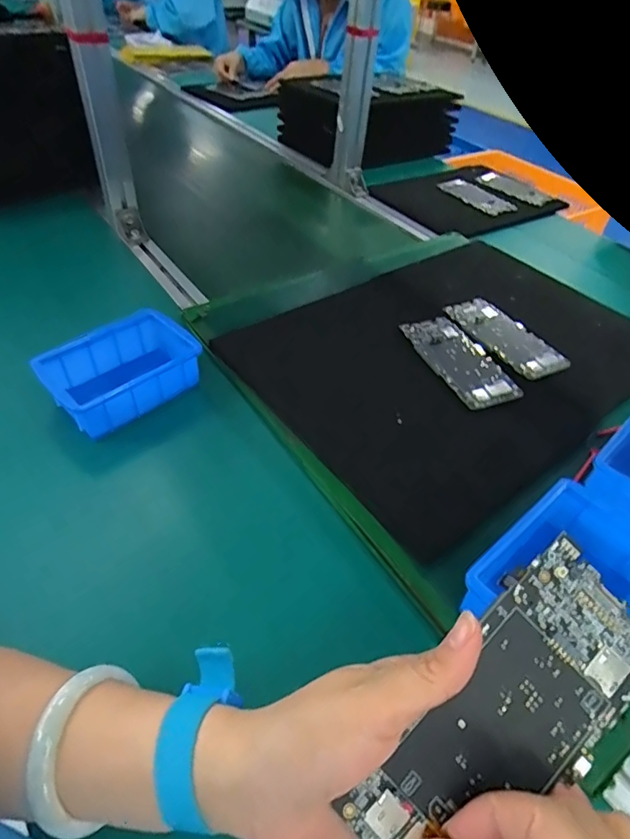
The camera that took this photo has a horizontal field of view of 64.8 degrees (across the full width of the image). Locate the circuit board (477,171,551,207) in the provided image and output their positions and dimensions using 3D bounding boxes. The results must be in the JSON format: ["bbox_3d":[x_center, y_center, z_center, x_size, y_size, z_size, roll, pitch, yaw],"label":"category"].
[{"bbox_3d":[0.408,-0.470,1.008,0.068,0.014,0.151,-19,51,-23],"label":"circuit board"}]

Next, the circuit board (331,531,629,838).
[{"bbox_3d":[0.086,0.133,0.218,0.072,0.004,0.153,42,78,3],"label":"circuit board"}]

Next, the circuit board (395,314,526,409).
[{"bbox_3d":[0.168,-0.070,0.582,0.076,0.008,0.149,-15,50,-20],"label":"circuit board"}]

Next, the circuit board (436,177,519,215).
[{"bbox_3d":[0.313,-0.445,0.978,0.075,0.013,0.180,-18,50,-22],"label":"circuit board"}]

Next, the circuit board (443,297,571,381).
[{"bbox_3d":[0.237,-0.107,0.619,0.076,0.011,0.152,-19,51,-24],"label":"circuit board"}]

